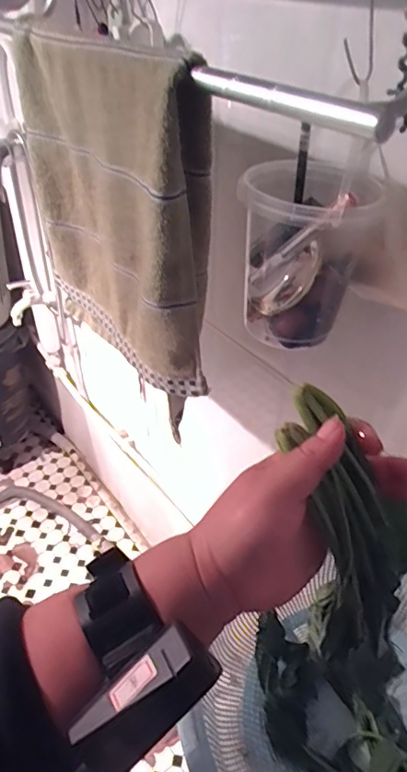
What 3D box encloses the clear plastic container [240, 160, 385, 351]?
[{"bbox_3d":[0.094,-0.121,0.480,0.109,0.138,0.121,16,43,19],"label":"clear plastic container"}]

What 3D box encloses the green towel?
[{"bbox_3d":[-0.090,-0.174,0.543,0.075,0.297,0.300,-21,45,-22],"label":"green towel"}]

